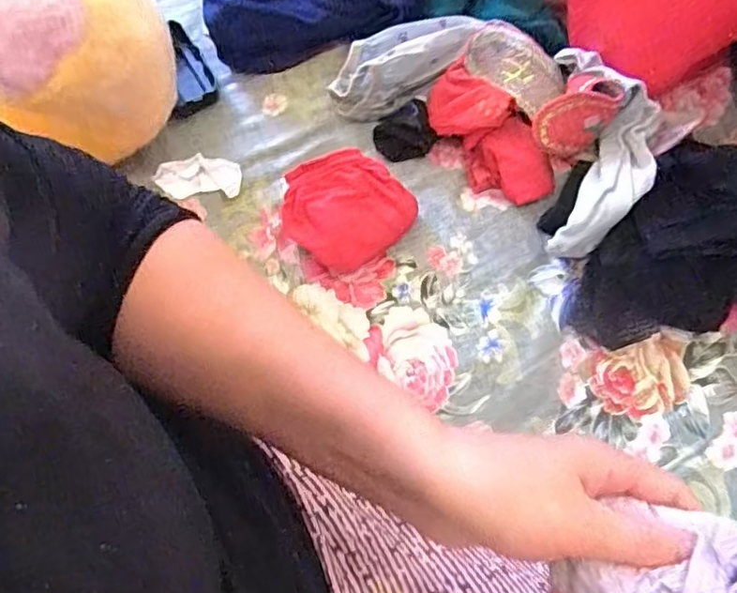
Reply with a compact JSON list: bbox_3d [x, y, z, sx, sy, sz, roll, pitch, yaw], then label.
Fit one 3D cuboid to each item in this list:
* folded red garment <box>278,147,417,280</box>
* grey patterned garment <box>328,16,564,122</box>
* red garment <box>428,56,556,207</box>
[{"bbox_3d":[-0.022,-0.072,0.515,0.090,0.043,0.093,-1,67,1],"label":"folded red garment"},{"bbox_3d":[0.069,-0.202,0.552,0.193,0.057,0.074,7,67,4],"label":"grey patterned garment"},{"bbox_3d":[0.103,-0.137,0.529,0.060,0.048,0.139,-37,84,-13],"label":"red garment"}]

